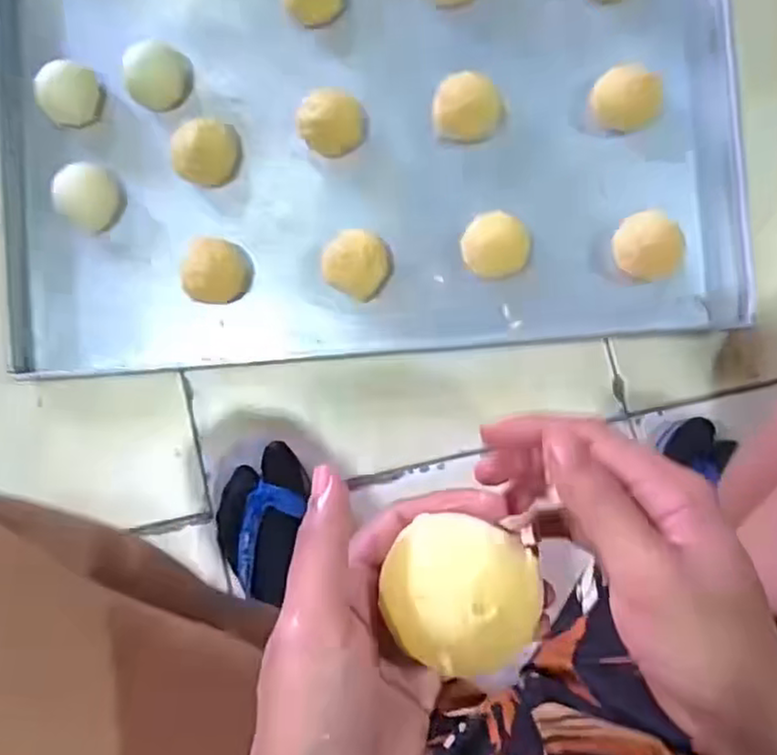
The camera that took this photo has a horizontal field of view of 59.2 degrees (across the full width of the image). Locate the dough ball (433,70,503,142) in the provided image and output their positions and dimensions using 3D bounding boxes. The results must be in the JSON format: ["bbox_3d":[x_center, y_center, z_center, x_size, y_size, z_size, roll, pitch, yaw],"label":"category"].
[{"bbox_3d":[0.076,-0.254,0.646,0.065,0.036,0.052,-1,86,3],"label":"dough ball"}]

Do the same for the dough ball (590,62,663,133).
[{"bbox_3d":[0.220,-0.256,0.632,0.060,0.050,0.058,-16,85,2],"label":"dough ball"}]

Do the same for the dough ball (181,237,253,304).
[{"bbox_3d":[-0.161,-0.101,0.642,0.056,0.052,0.063,17,87,4],"label":"dough ball"}]

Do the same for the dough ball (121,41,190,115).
[{"bbox_3d":[-0.229,-0.298,0.674,0.063,0.043,0.061,-43,85,0],"label":"dough ball"}]

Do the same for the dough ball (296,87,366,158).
[{"bbox_3d":[-0.054,-0.246,0.657,0.064,0.037,0.060,-41,85,0],"label":"dough ball"}]

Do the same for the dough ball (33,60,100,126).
[{"bbox_3d":[-0.322,-0.287,0.687,0.052,0.027,0.057,0,86,3],"label":"dough ball"}]

